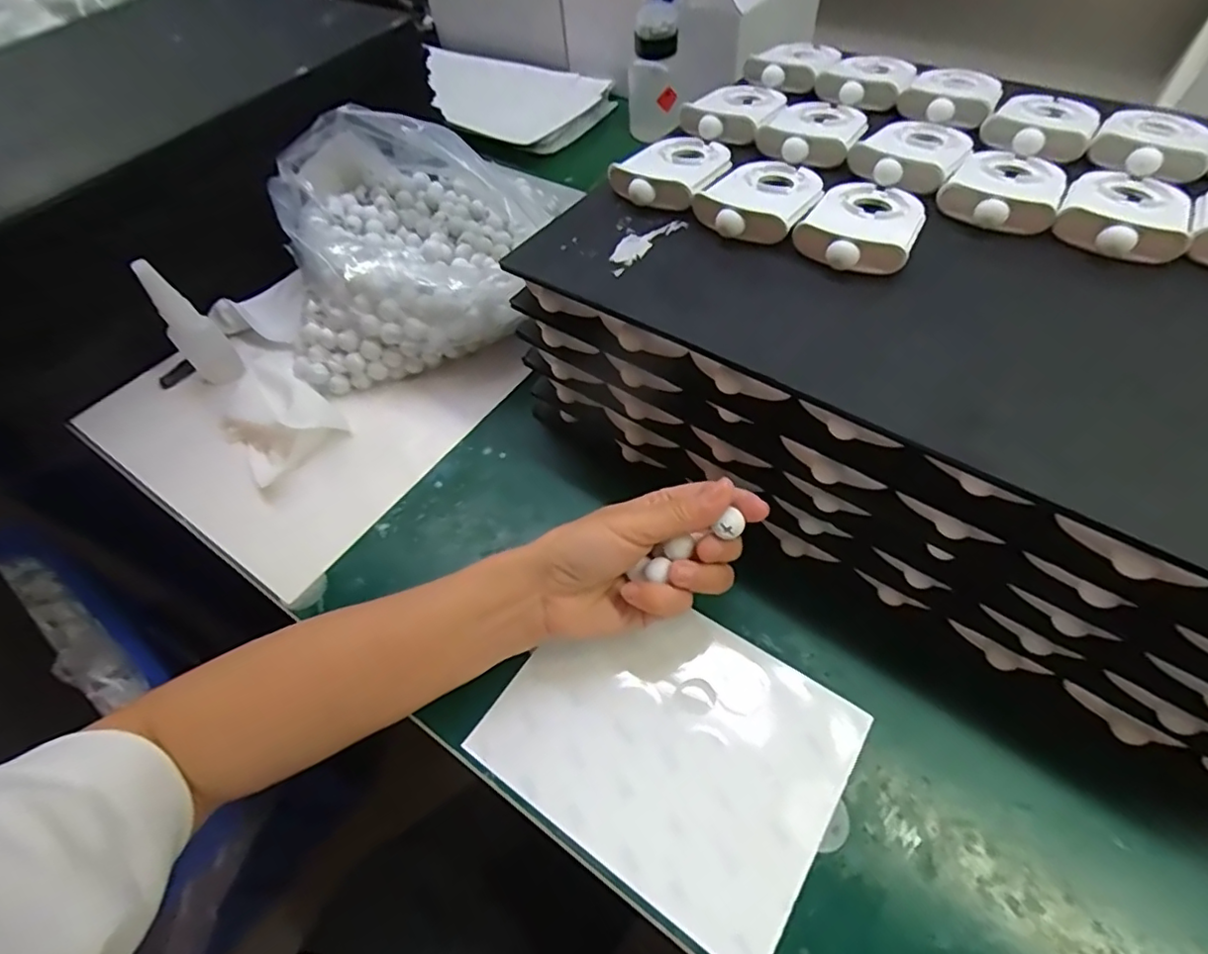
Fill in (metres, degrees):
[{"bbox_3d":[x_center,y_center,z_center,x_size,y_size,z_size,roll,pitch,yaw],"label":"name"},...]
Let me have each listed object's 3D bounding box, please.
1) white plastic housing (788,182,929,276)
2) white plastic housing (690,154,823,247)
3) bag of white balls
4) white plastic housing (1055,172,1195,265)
[{"bbox_3d":[0.146,-0.143,0.338,0.059,0.014,0.089,23,59,19],"label":"white plastic housing"},{"bbox_3d":[0.094,-0.168,0.359,0.062,0.018,0.087,20,58,18],"label":"white plastic housing"},{"bbox_3d":[-0.166,-0.195,0.504,0.197,0.125,0.224,-17,56,-8],"label":"bag of white balls"},{"bbox_3d":[0.283,-0.143,0.329,0.056,0.020,0.087,27,61,22],"label":"white plastic housing"}]

